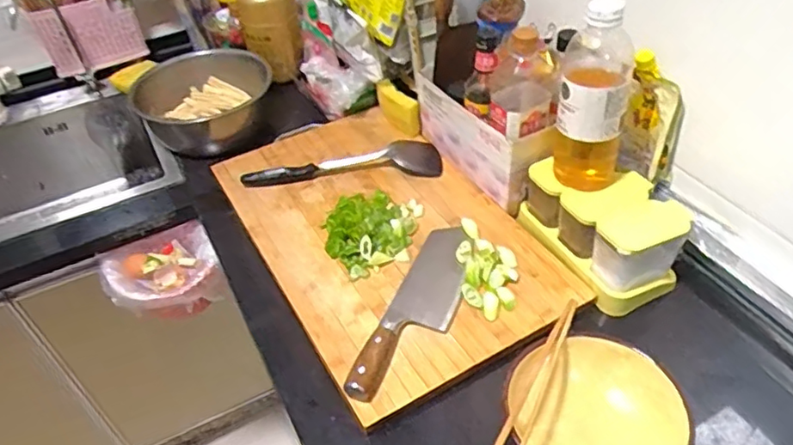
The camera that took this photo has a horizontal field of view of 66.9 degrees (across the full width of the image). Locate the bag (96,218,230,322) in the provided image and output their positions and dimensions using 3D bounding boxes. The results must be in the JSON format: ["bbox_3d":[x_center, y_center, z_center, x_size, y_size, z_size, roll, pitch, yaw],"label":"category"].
[{"bbox_3d":[-0.378,0.092,0.983,0.178,0.122,0.111,-20,46,-16],"label":"bag"}]

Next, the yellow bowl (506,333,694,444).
[{"bbox_3d":[0.206,0.211,0.629,0.175,0.087,0.170,-2,44,2],"label":"yellow bowl"}]

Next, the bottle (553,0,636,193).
[{"bbox_3d":[0.251,-0.162,0.754,0.091,0.231,0.100,13,47,17],"label":"bottle"}]

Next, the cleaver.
[{"bbox_3d":[0.033,0.102,0.758,0.079,0.028,0.291,15,47,19],"label":"cleaver"}]

